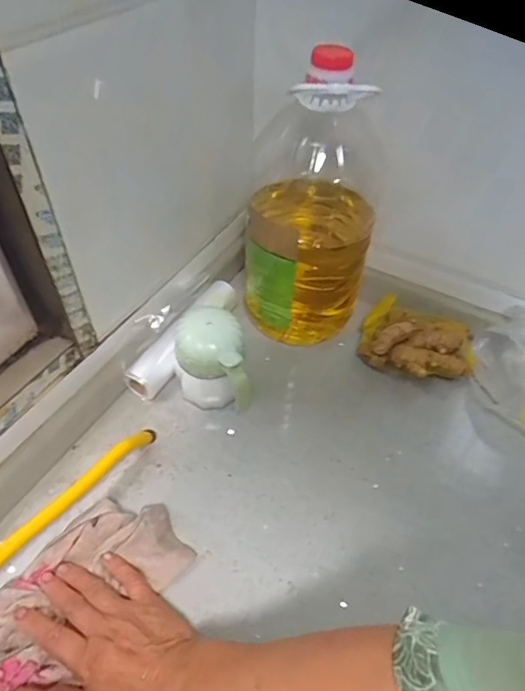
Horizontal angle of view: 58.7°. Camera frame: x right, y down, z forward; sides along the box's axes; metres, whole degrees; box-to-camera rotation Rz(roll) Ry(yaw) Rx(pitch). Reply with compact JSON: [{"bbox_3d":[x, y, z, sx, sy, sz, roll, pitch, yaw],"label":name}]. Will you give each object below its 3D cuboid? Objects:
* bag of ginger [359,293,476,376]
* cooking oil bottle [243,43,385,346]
[{"bbox_3d":[0.209,-0.004,0.637,0.147,0.058,0.126,24,51,17],"label":"bag of ginger"},{"bbox_3d":[0.058,-0.175,0.580,0.147,0.324,0.155,2,48,-2],"label":"cooking oil bottle"}]

